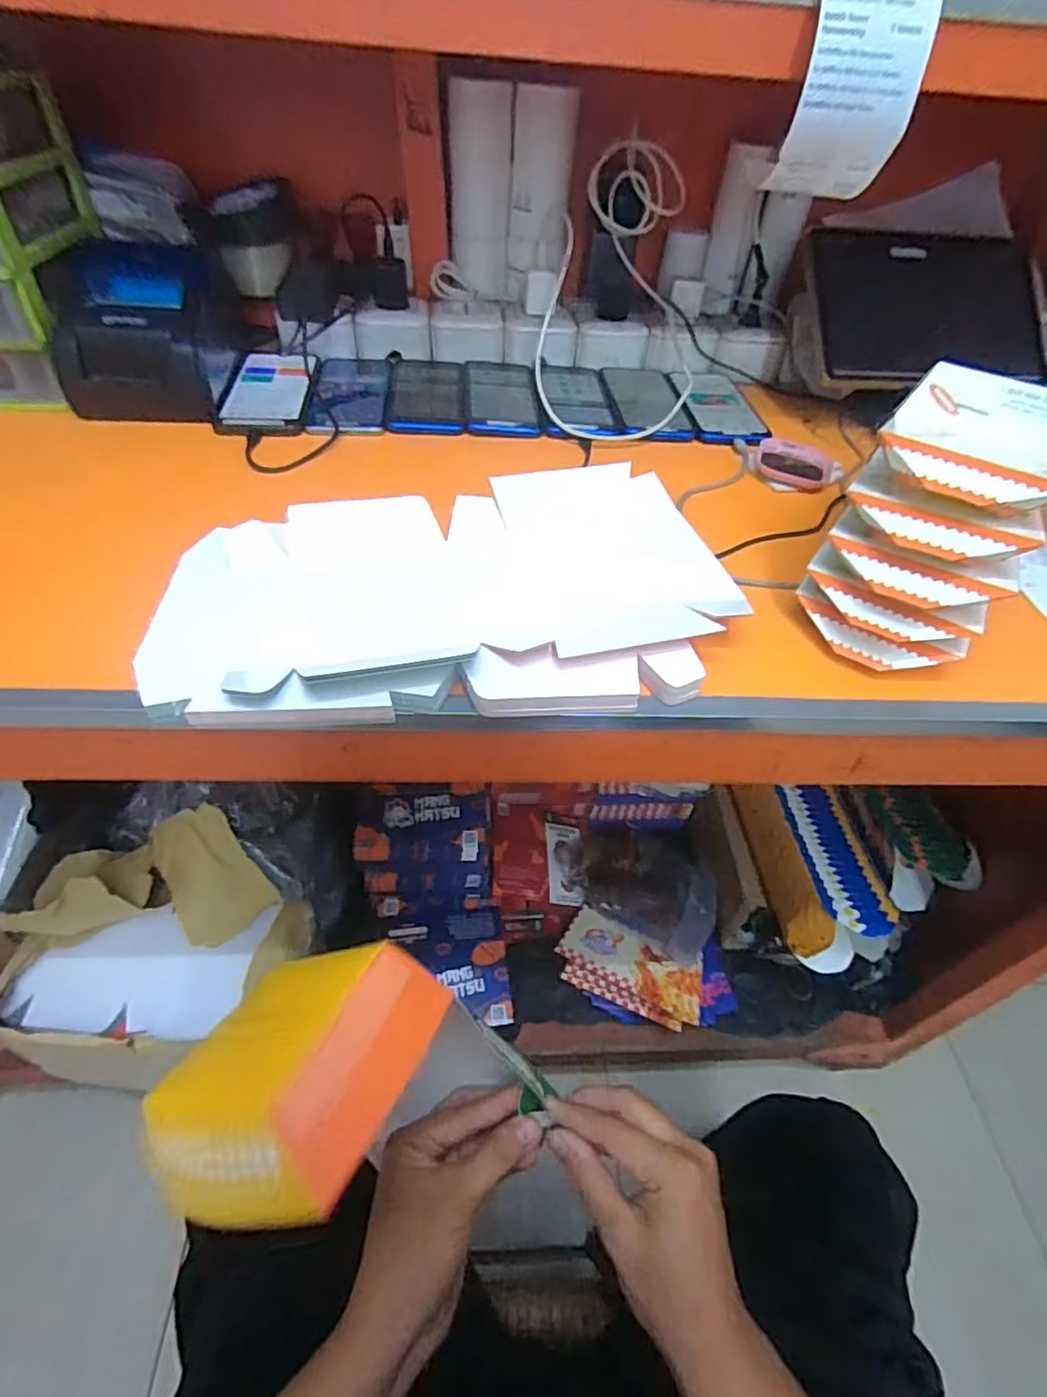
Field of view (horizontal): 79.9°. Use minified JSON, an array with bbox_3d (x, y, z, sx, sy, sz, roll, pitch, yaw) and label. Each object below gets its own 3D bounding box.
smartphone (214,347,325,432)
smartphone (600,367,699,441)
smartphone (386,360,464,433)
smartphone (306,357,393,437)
[{"bbox_3d":[-0.252,-0.311,0.627,0.081,0.013,0.172,-3,48,-7],"label":"smartphone"},{"bbox_3d":[0.131,-0.317,0.663,0.076,0.014,0.167,0,48,-4],"label":"smartphone"},{"bbox_3d":[-0.099,-0.317,0.643,0.077,0.008,0.169,-1,48,-5],"label":"smartphone"},{"bbox_3d":[-0.175,-0.312,0.635,0.073,0.007,0.177,-2,48,-6],"label":"smartphone"}]

